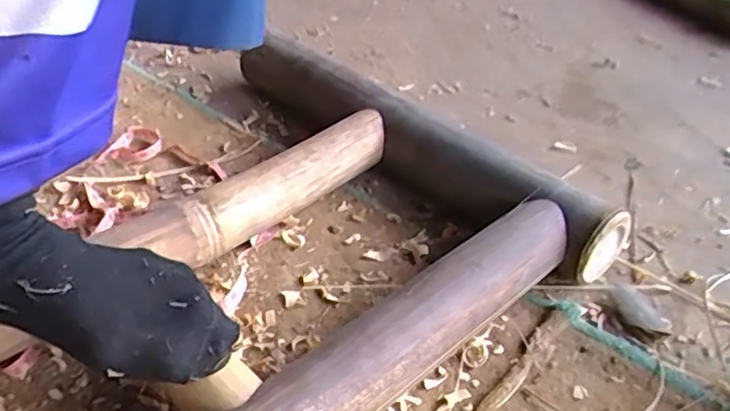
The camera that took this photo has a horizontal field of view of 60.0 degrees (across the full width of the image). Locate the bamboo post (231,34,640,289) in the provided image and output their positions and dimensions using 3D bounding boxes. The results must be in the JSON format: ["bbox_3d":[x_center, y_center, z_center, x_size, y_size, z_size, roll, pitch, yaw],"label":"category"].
[{"bbox_3d":[0.034,-0.071,0.685,0.500,0.088,0.071,32,46,28],"label":"bamboo post"}]

